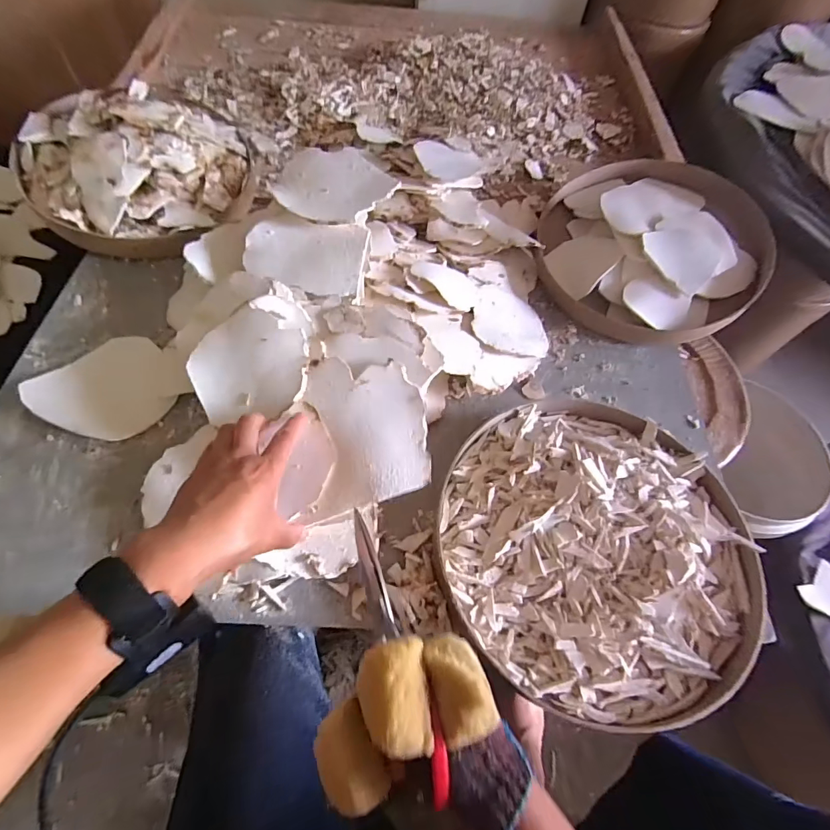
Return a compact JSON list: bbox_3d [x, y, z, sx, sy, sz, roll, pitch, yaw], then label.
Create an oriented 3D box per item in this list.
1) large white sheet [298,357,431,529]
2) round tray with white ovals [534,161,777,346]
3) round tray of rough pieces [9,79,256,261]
[{"bbox_3d":[-0.046,0.018,0.420,0.114,0.010,0.151,-2,68,-2],"label":"large white sheet"},{"bbox_3d":[0.314,-0.225,0.625,0.307,0.068,0.235,40,87,21],"label":"round tray with white ovals"},{"bbox_3d":[-0.391,-0.341,0.605,0.290,0.102,0.224,-2,62,-4],"label":"round tray of rough pieces"}]

